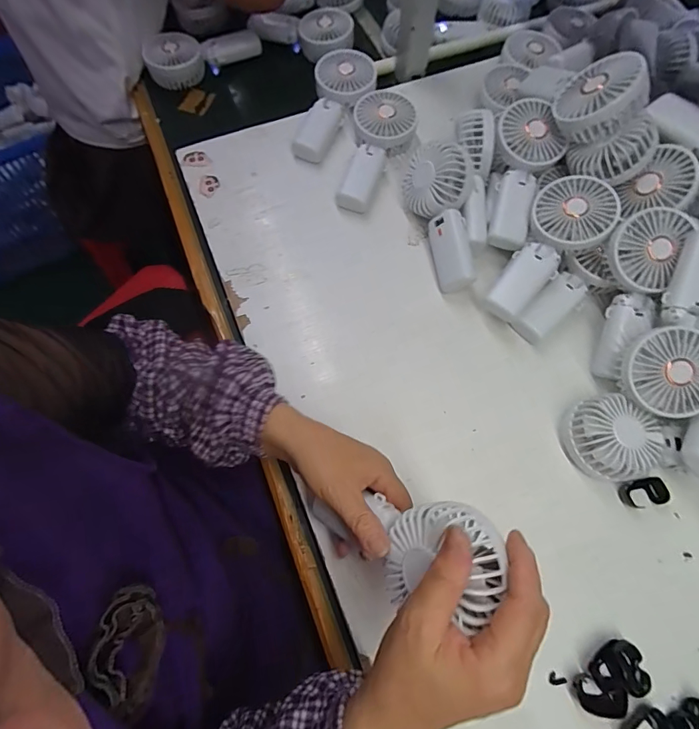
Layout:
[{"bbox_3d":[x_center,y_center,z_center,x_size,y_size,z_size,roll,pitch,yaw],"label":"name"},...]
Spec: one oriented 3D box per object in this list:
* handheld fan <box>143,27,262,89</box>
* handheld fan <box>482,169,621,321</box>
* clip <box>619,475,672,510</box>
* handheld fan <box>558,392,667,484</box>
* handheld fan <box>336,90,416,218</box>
[{"bbox_3d":[-0.234,-0.497,0.638,0.182,0.045,0.076,-32,73,-14],"label":"handheld fan"},{"bbox_3d":[0.223,-0.131,0.454,0.084,0.044,0.188,37,90,12],"label":"handheld fan"},{"bbox_3d":[0.300,0.130,0.407,0.039,0.020,0.027,-13,70,-7],"label":"clip"},{"bbox_3d":[0.270,0.076,0.412,0.081,0.053,0.082,1,68,-2],"label":"handheld fan"},{"bbox_3d":[0.040,-0.288,0.541,0.084,0.050,0.180,9,68,1],"label":"handheld fan"}]

